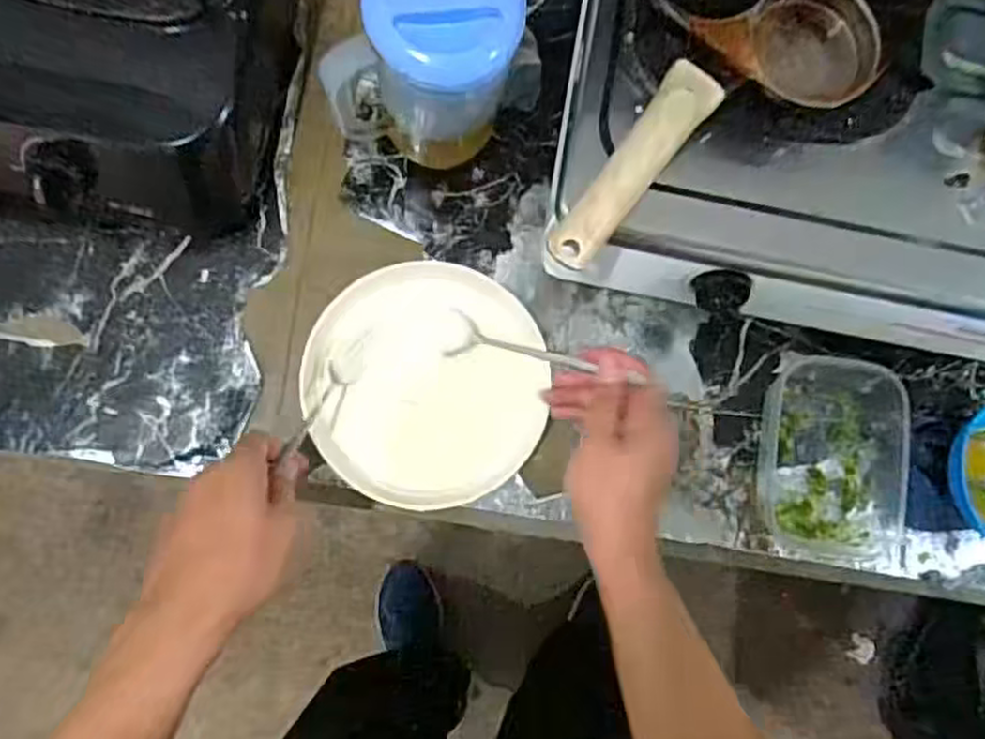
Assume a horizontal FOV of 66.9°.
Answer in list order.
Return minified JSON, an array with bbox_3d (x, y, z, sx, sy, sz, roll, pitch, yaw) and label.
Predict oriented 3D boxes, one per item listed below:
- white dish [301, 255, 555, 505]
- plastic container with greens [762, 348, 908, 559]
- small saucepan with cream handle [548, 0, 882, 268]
[{"bbox_3d":[-0.052,0.011,0.593,0.180,0.034,0.189,1,83,-6],"label":"white dish"},{"bbox_3d":[0.284,0.071,0.617,0.135,0.048,0.167,4,82,-5],"label":"plastic container with greens"},{"bbox_3d":[0.135,-0.168,0.477,0.274,0.052,0.086,-33,87,-9],"label":"small saucepan with cream handle"}]

